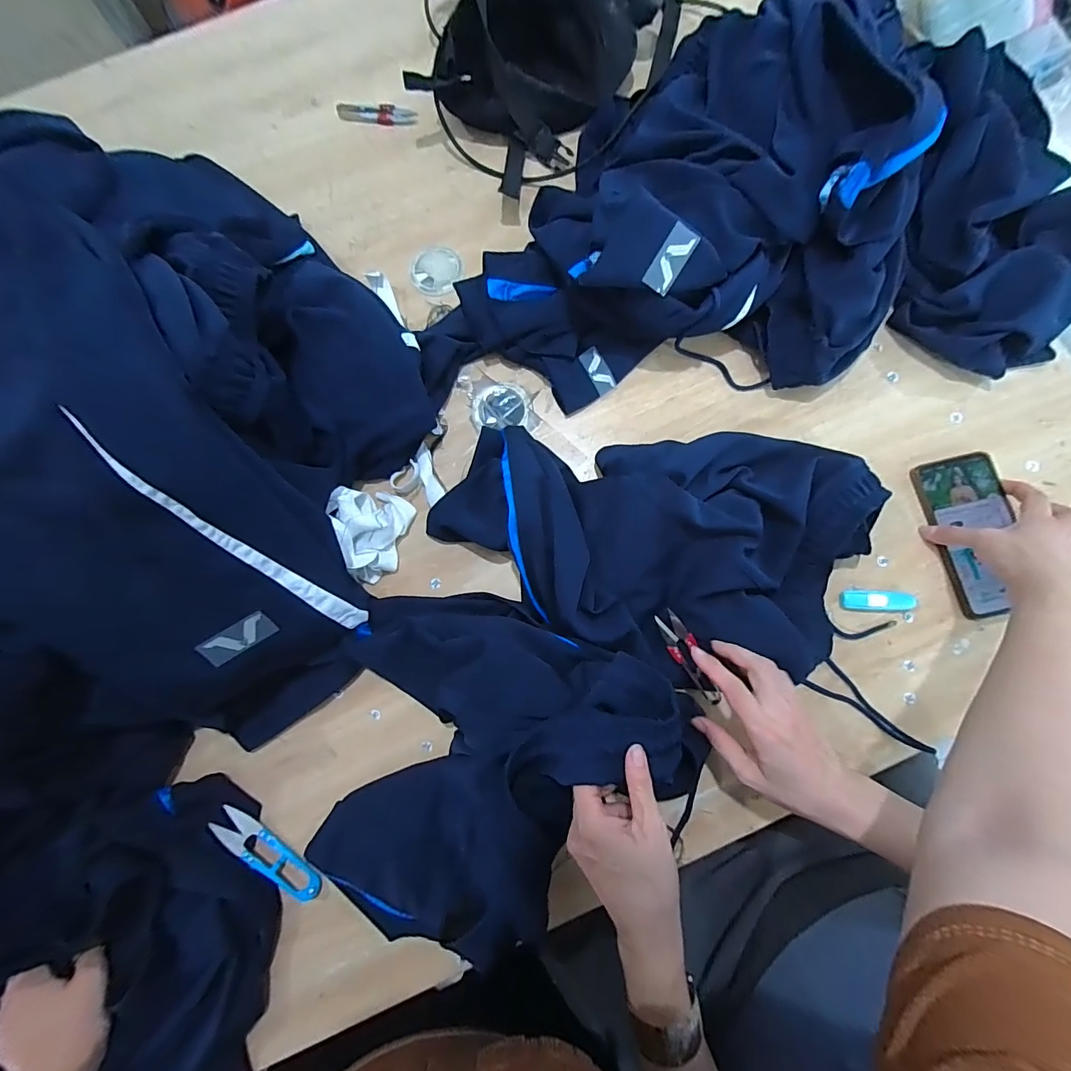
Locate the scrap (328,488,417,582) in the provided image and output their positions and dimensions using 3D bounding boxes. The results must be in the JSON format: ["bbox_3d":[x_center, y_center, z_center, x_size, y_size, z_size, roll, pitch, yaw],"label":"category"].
[{"bbox_3d":[-0.178,-0.003,0.474,0.072,0.046,0.093,16,82,4],"label":"scrap"}]

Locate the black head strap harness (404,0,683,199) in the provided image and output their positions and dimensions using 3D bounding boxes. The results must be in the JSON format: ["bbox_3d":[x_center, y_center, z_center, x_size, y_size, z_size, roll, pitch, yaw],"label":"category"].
[{"bbox_3d":[0.011,-0.653,0.552,0.291,0.107,0.402,41,84,8],"label":"black head strap harness"}]

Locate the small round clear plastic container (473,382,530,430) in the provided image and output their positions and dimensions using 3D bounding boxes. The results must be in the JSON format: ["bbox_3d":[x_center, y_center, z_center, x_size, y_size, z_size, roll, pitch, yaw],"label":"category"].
[{"bbox_3d":[-0.038,-0.146,0.515,0.064,0.008,0.059,0,81,2],"label":"small round clear plastic container"}]

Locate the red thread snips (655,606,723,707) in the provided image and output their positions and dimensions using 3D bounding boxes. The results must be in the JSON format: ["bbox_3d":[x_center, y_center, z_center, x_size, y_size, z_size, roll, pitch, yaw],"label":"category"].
[{"bbox_3d":[0.150,0.121,0.443,0.027,0.010,0.100,-30,93,-4],"label":"red thread snips"}]

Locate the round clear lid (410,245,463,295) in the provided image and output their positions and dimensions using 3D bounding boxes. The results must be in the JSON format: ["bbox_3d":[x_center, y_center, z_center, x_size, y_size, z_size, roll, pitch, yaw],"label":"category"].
[{"bbox_3d":[-0.120,-0.319,0.545,0.058,0.011,0.059,0,81,2],"label":"round clear lid"}]

